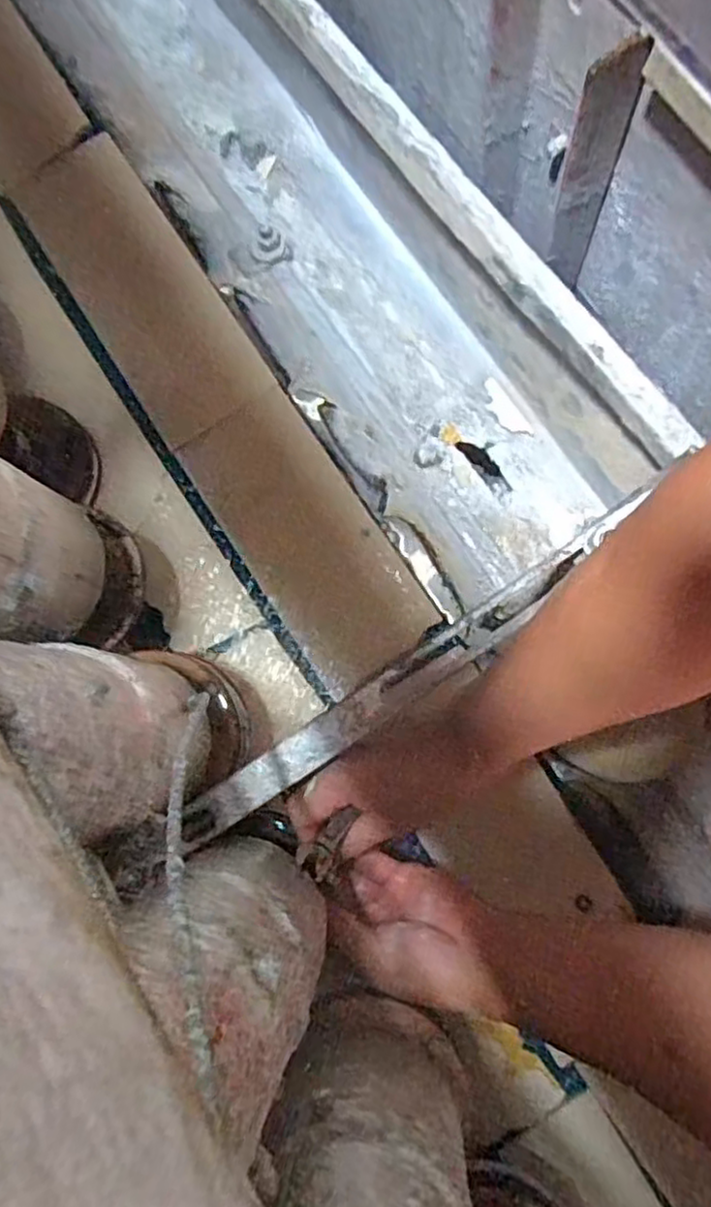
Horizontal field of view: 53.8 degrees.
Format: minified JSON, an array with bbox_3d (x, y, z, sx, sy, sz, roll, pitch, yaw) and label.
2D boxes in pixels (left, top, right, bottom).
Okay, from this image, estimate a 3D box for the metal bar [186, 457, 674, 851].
[{"bbox_3d":[0.041,0.035,0.413,0.341,0.022,0.027,-35,81,-5],"label":"metal bar"}]

